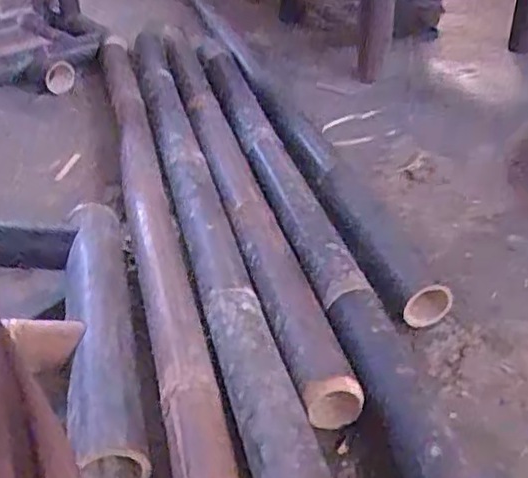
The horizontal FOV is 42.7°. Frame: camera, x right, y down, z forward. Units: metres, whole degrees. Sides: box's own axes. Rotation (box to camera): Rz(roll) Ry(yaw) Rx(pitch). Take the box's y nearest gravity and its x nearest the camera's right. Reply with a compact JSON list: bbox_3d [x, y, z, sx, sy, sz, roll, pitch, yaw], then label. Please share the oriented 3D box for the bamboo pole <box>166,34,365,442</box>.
[{"bbox_3d":[-0.094,-0.201,1.398,0.095,0.085,1.551,-10,34,-10],"label":"bamboo pole"}]

